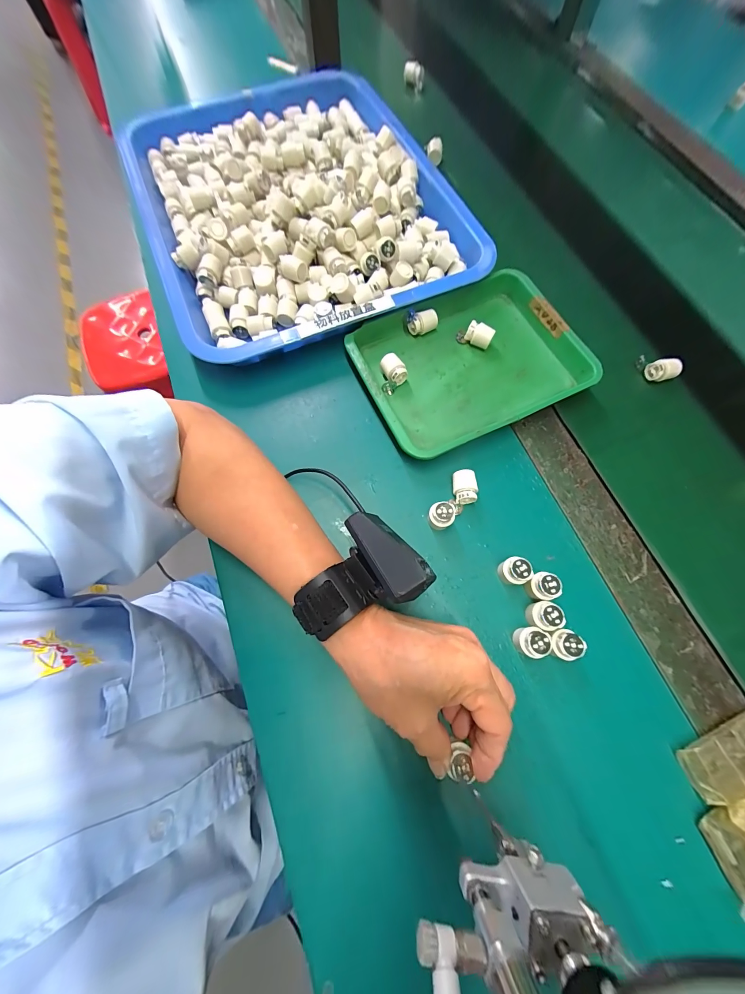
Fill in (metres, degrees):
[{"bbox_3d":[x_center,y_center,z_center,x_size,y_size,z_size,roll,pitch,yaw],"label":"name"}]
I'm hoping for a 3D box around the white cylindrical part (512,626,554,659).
[{"bbox_3d":[0.123,0.111,0.256,0.021,0.027,0.021,0,71,-1],"label":"white cylindrical part"}]

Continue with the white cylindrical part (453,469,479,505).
[{"bbox_3d":[0.083,-0.009,0.300,0.019,0.018,0.028,0,71,-1],"label":"white cylindrical part"}]

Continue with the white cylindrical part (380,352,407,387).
[{"bbox_3d":[0.021,-0.128,0.338,0.019,0.022,0.026,-23,73,-8],"label":"white cylindrical part"}]

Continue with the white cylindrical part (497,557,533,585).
[{"bbox_3d":[0.116,0.061,0.274,0.019,0.026,0.020,0,71,-1],"label":"white cylindrical part"}]

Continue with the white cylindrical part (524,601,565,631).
[{"bbox_3d":[0.134,0.093,0.263,0.019,0.025,0.020,0,71,-1],"label":"white cylindrical part"}]

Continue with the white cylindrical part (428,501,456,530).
[{"bbox_3d":[0.059,0.017,0.288,0.020,0.027,0.018,-16,72,-6],"label":"white cylindrical part"}]

